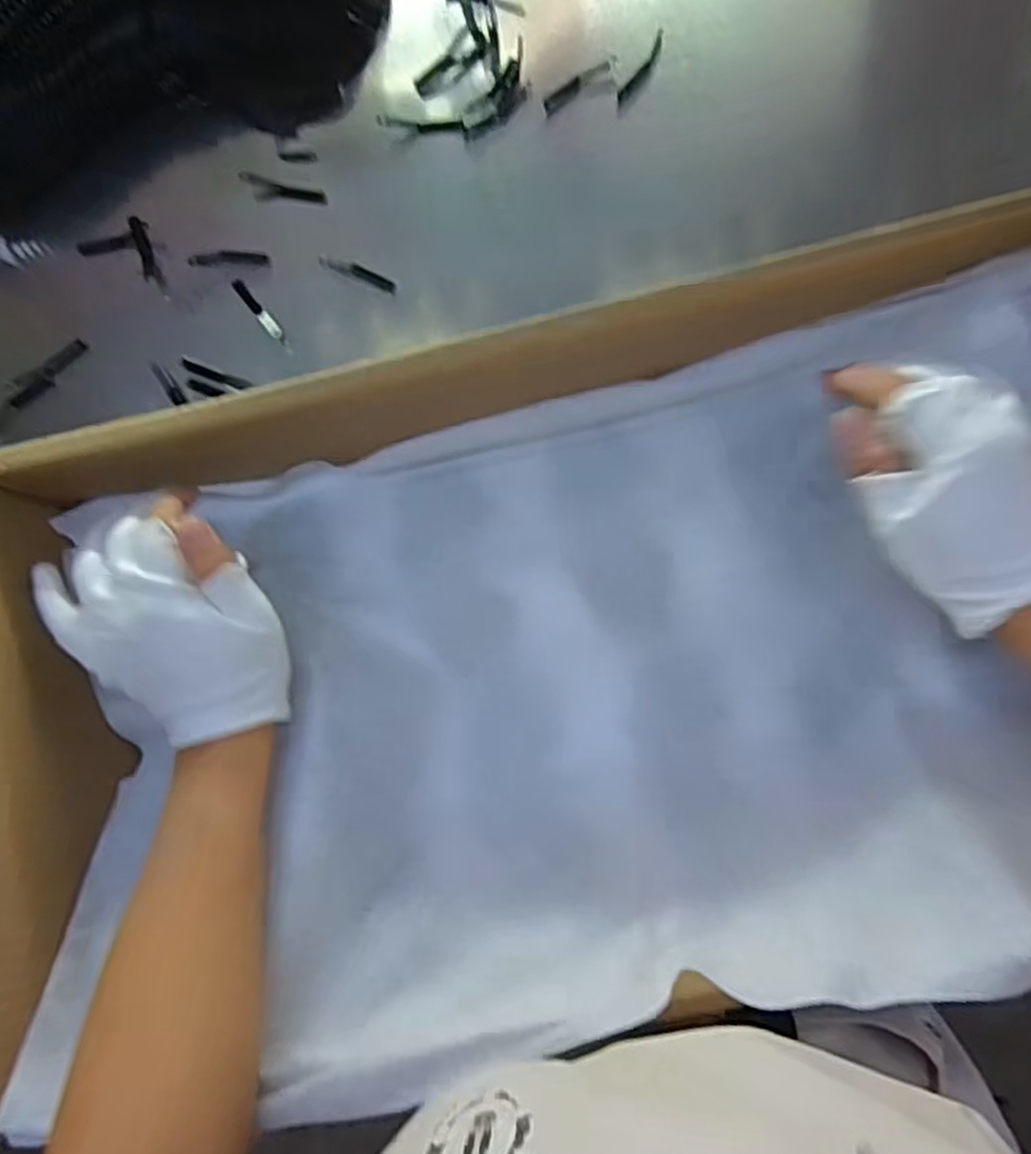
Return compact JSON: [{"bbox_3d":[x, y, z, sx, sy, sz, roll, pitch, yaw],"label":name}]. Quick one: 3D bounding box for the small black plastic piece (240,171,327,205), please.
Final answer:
[{"bbox_3d":[-0.145,-0.239,0.459,0.053,0.006,0.014,13,84,6],"label":"small black plastic piece"}]

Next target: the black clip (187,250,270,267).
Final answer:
[{"bbox_3d":[-0.178,-0.199,0.462,0.053,0.004,0.011,3,83,5],"label":"black clip"}]

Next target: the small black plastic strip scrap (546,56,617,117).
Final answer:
[{"bbox_3d":[0.039,-0.304,0.456,0.050,0.007,0.010,-32,81,0],"label":"small black plastic strip scrap"}]

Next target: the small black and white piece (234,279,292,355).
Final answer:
[{"bbox_3d":[-0.156,-0.161,0.452,0.008,0.007,0.054,-41,81,-1],"label":"small black and white piece"}]

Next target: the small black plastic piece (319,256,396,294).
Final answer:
[{"bbox_3d":[-0.096,-0.186,0.451,0.052,0.009,0.009,27,85,8],"label":"small black plastic piece"}]

